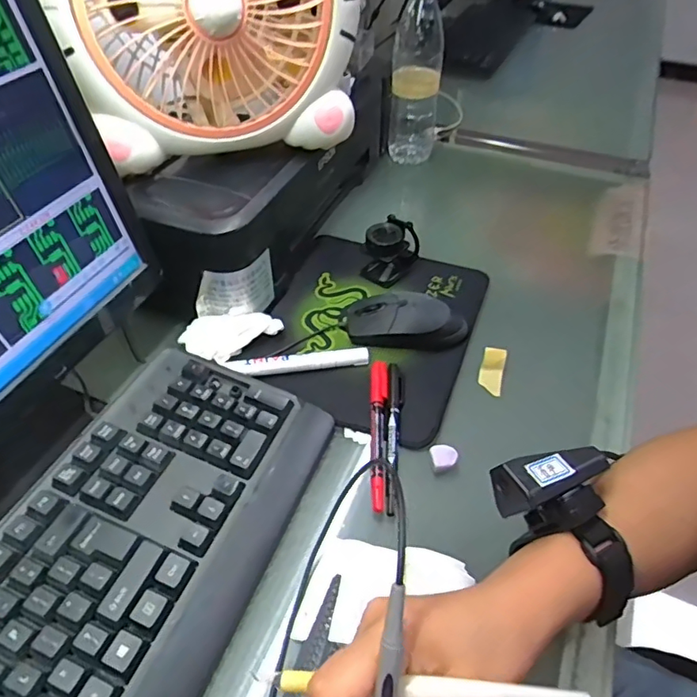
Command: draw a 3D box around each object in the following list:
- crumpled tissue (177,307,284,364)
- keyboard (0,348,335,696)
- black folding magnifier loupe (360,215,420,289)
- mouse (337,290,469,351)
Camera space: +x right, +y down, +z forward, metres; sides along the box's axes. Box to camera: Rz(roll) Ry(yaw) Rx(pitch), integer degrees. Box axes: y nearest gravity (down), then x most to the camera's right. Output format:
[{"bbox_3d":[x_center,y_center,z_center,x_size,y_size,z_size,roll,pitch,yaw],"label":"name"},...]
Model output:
[{"bbox_3d":[-0.110,-0.011,0.495,0.092,0.030,0.043,-5,46,-5],"label":"crumpled tissue"},{"bbox_3d":[-0.163,0.169,0.297,0.152,0.029,0.430,16,47,14],"label":"keyboard"},{"bbox_3d":[0.048,-0.108,0.578,0.070,0.064,0.040,-35,56,-30],"label":"black folding magnifier loupe"},{"bbox_3d":[0.053,-0.027,0.503,0.119,0.033,0.054,7,46,6],"label":"mouse"}]

